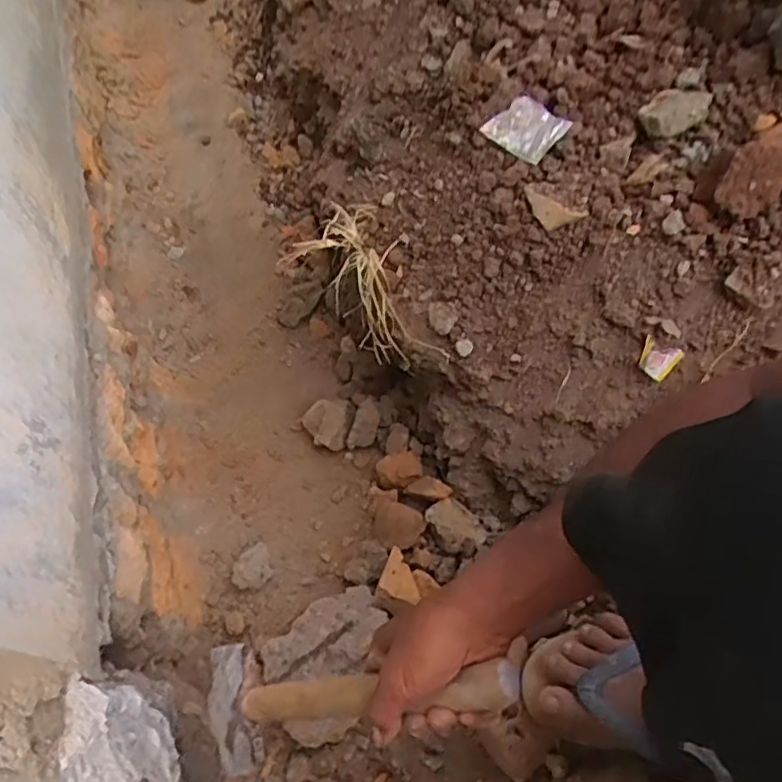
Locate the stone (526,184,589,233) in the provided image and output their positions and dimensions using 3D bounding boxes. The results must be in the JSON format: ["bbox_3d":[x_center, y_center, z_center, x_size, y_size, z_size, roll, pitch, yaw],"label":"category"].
[{"bbox_3d":[0.150,-0.173,0.622,0.062,0.018,0.029,32,68,20],"label":"stone"}]

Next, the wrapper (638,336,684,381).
[{"bbox_3d":[0.244,-0.029,0.602,0.033,0.034,0.004,29,23,13],"label":"wrapper"}]

